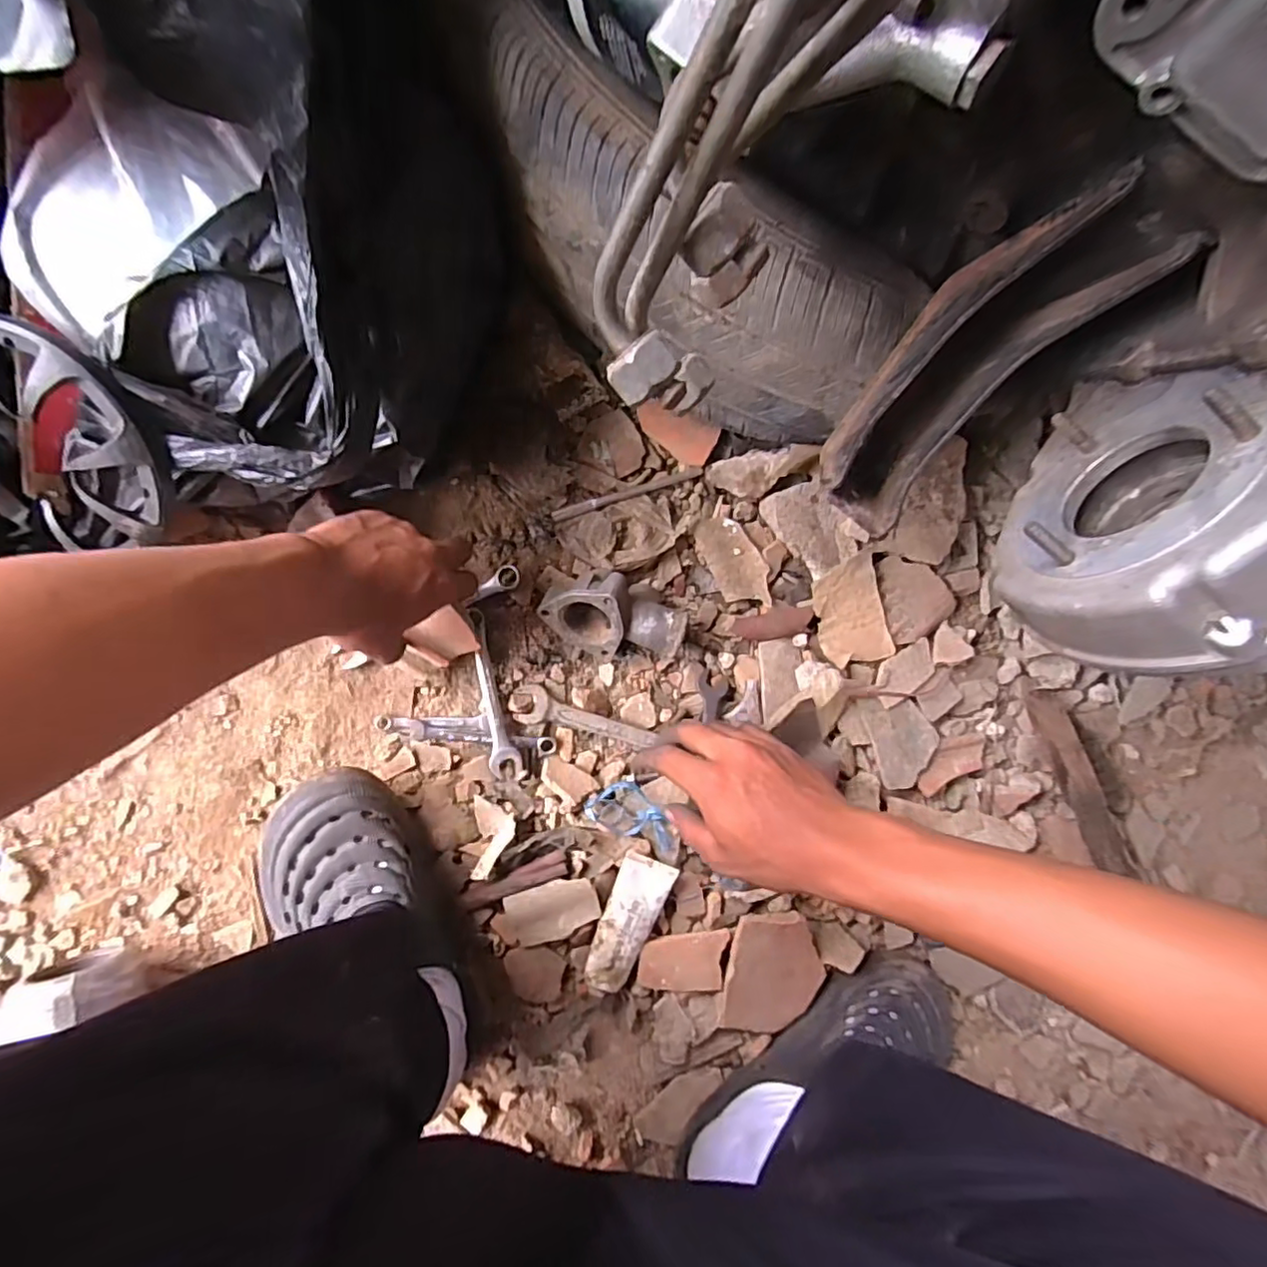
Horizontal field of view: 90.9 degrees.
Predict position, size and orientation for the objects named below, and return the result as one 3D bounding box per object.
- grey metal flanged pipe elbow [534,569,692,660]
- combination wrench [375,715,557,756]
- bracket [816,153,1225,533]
[{"bbox_3d":[-0.016,-0.014,0.518,0.118,0.052,0.067,26,84,-5],"label":"grey metal flanged pipe elbow"},{"bbox_3d":[-0.140,0.082,0.528,0.148,0.011,0.024,9,84,-5],"label":"combination wrench"},{"bbox_3d":[0.209,-0.172,0.395,0.071,0.106,0.203,41,124,-4],"label":"bracket"}]

